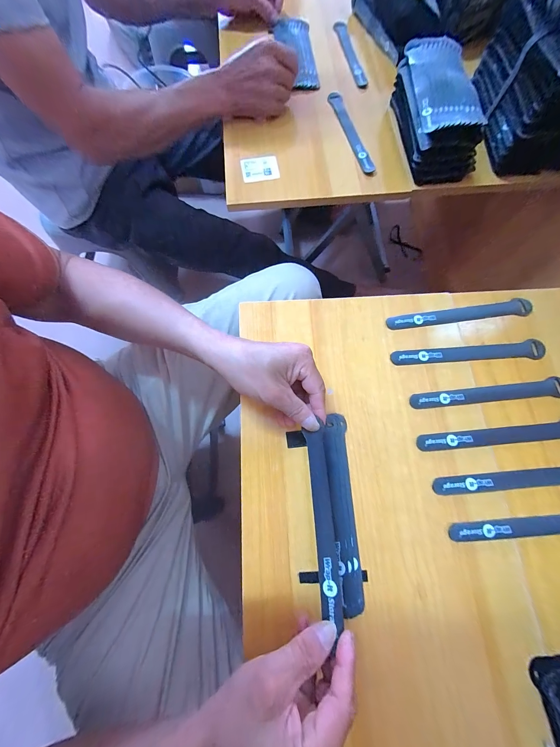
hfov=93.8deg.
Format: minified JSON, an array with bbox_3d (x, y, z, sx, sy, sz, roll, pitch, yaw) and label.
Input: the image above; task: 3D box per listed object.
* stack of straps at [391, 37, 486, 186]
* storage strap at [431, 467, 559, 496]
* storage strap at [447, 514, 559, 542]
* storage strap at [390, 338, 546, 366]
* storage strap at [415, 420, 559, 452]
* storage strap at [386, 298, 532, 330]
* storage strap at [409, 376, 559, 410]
[{"bbox_3d":[0.250,-0.425,0.425,0.094,0.084,0.204,-4,73,0],"label":"stack of straps"},{"bbox_3d":[0.277,0.122,0.302,0.198,0.004,0.024,-4,73,0],"label":"storage strap"},{"bbox_3d":[0.287,0.167,0.289,0.198,0.004,0.023,-3,73,0],"label":"storage strap"},{"bbox_3d":[0.249,-0.026,0.346,0.201,0.004,0.022,-4,73,0],"label":"storage strap"},{"bbox_3d":[0.265,0.075,0.316,0.199,0.004,0.023,-4,73,0],"label":"storage strap"},{"bbox_3d":[0.249,-0.081,0.362,0.203,0.004,0.024,-9,73,-2],"label":"storage strap"},{"bbox_3d":[0.264,0.025,0.330,0.198,0.004,0.024,-5,73,0],"label":"storage strap"}]

